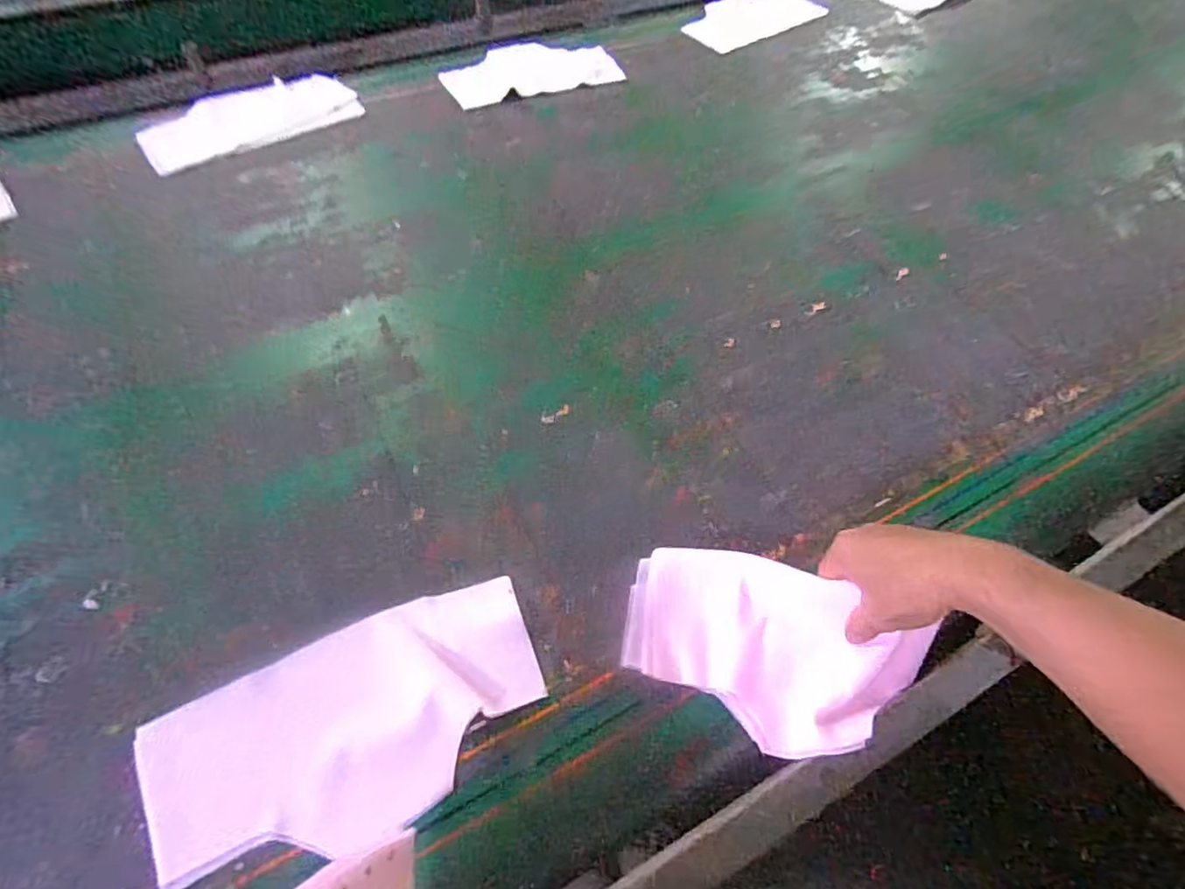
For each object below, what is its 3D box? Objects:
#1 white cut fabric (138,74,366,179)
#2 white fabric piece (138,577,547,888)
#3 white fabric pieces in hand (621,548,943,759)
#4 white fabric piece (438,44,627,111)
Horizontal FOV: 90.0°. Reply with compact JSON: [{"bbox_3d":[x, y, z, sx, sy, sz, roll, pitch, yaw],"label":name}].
[{"bbox_3d":[-0.557,-0.535,0.970,0.328,0.011,0.179,-28,62,-20],"label":"white cut fabric"},{"bbox_3d":[-0.192,0.231,0.481,0.304,0.013,0.159,-21,60,-16],"label":"white fabric piece"},{"bbox_3d":[0.157,0.180,0.520,0.253,0.041,0.144,18,57,9],"label":"white fabric pieces in hand"},{"bbox_3d":[-0.118,-0.684,1.077,0.299,0.015,0.181,-20,60,-16],"label":"white fabric piece"}]

